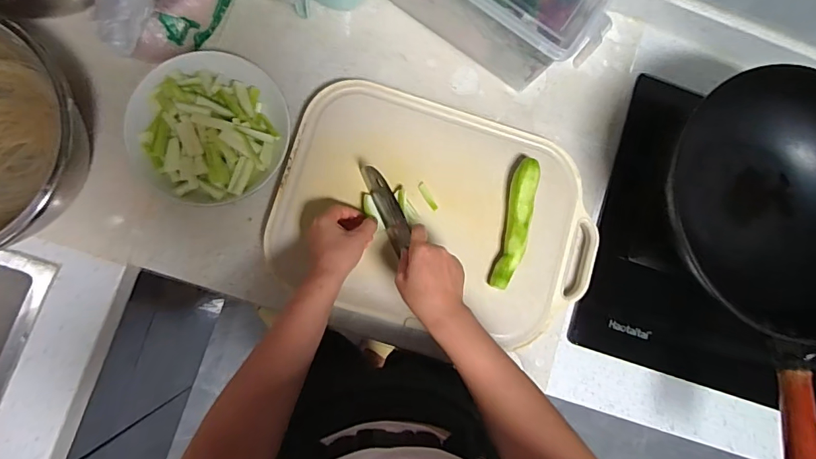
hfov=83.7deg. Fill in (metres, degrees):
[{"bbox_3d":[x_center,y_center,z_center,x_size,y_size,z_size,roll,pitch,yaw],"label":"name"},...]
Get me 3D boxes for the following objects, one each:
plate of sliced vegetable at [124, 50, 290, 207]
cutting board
[{"bbox_3d":[-0.260,-0.138,0.592,0.193,0.045,0.200,1,85,-6],"label":"plate of sliced vegetable"},{"bbox_3d":[0.047,-0.019,0.613,0.431,0.031,0.296,16,83,-5],"label":"cutting board"}]

